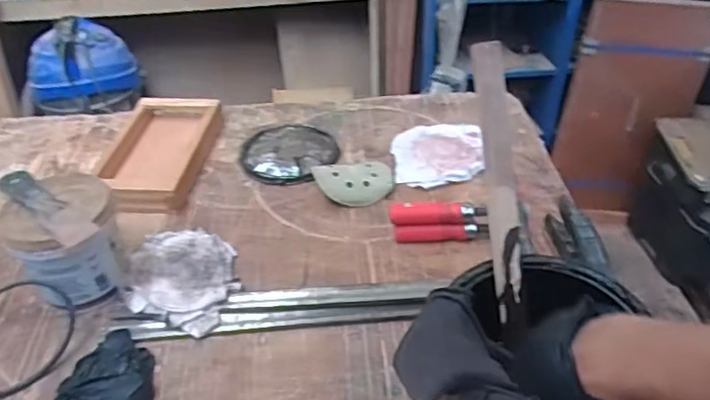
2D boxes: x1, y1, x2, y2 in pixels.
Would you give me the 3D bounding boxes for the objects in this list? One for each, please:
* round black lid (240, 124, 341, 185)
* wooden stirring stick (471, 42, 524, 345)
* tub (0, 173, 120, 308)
[{"bbox_3d":[-0.101,-0.078,0.964,0.148,0.016,0.151,0,39,0],"label":"round black lid"},{"bbox_3d":[0.116,-0.007,0.488,0.023,0.233,0.009,-5,3,24],"label":"wooden stirring stick"},{"bbox_3d":[-0.328,0.062,0.718,0.106,0.134,0.137,-25,45,-27],"label":"tub"}]

